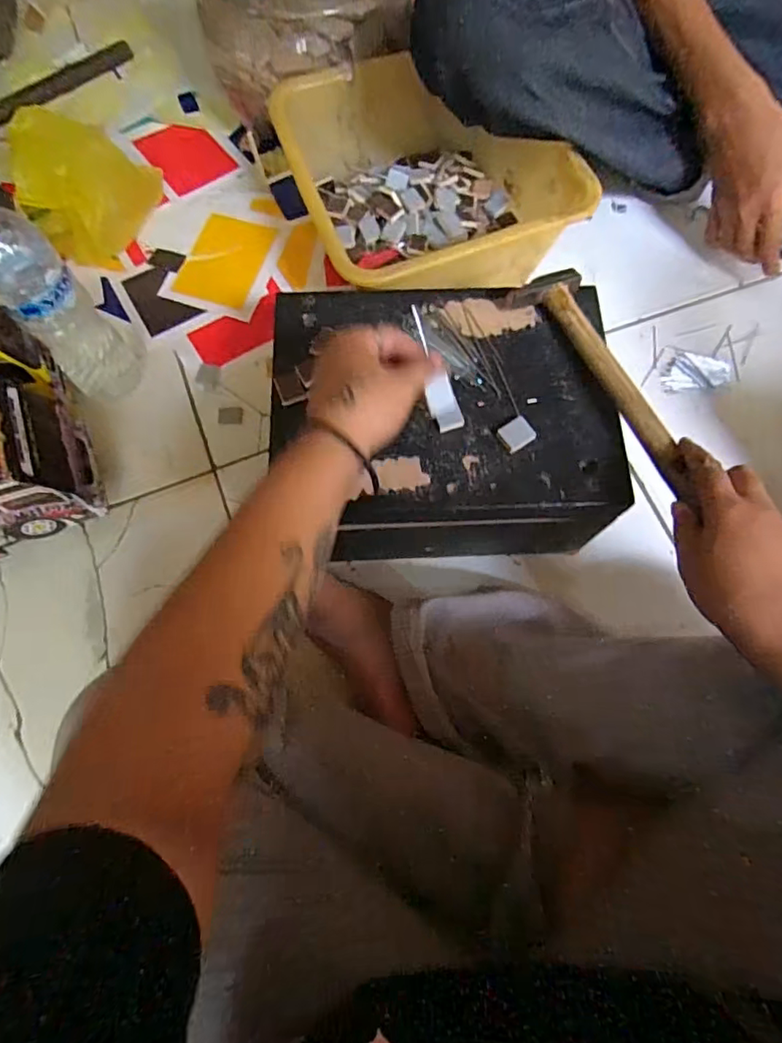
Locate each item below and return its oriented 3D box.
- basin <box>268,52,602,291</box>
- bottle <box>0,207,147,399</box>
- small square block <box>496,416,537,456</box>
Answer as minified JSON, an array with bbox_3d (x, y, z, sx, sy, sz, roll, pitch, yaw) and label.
[{"bbox_3d":[0.031,-0.354,0.591,0.252,0.121,0.247,-20,73,-7],"label":"basin"},{"bbox_3d":[-0.301,-0.196,0.493,0.074,0.222,0.077,-36,76,-11],"label":"bottle"},{"bbox_3d":[0.097,-0.068,0.424,0.026,0.004,0.023,-32,75,-10],"label":"small square block"}]

